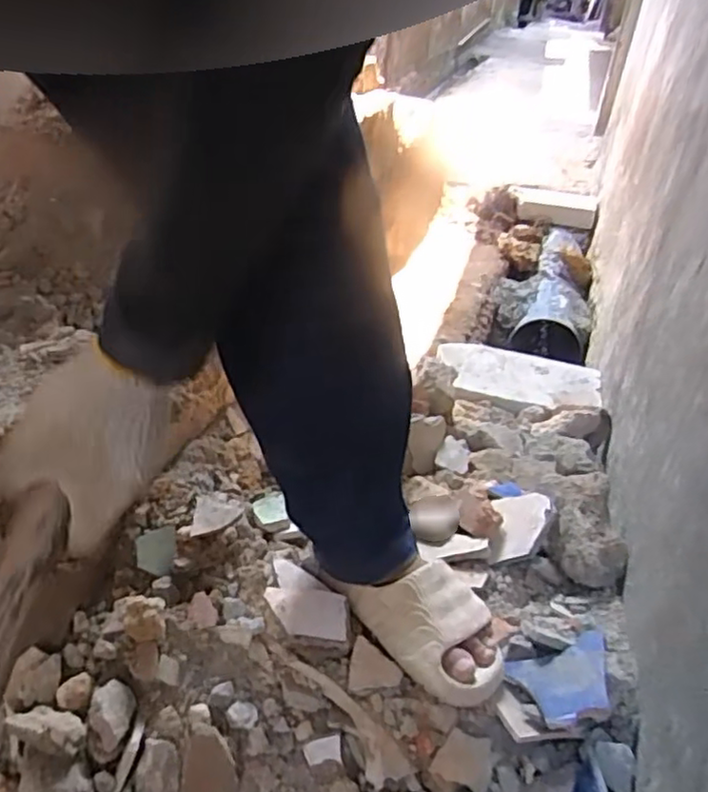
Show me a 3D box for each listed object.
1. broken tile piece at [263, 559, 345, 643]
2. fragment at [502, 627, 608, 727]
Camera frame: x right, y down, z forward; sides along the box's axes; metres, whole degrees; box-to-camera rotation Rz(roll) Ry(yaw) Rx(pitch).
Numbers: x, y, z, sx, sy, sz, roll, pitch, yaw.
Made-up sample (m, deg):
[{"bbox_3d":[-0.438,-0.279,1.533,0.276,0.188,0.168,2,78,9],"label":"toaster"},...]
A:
[{"bbox_3d":[-0.053,0.226,0.750,0.087,0.013,0.101,3,34,-4],"label":"broken tile piece"},{"bbox_3d":[0.234,0.291,0.701,0.123,0.014,0.110,-19,12,-14],"label":"fragment"}]

